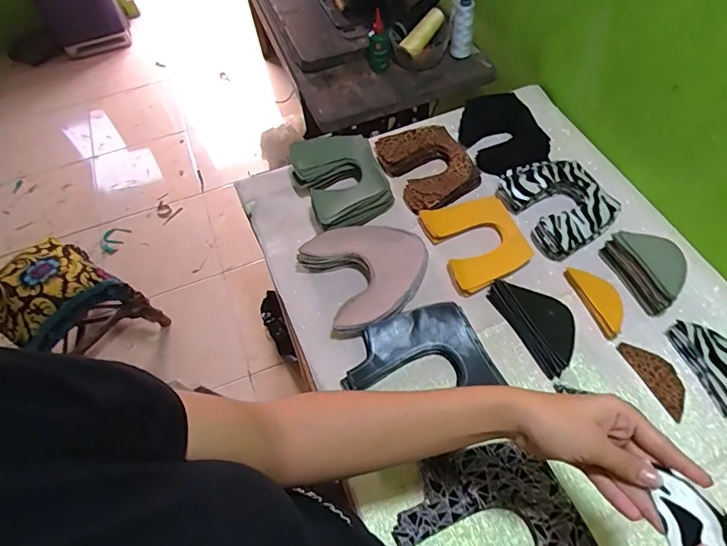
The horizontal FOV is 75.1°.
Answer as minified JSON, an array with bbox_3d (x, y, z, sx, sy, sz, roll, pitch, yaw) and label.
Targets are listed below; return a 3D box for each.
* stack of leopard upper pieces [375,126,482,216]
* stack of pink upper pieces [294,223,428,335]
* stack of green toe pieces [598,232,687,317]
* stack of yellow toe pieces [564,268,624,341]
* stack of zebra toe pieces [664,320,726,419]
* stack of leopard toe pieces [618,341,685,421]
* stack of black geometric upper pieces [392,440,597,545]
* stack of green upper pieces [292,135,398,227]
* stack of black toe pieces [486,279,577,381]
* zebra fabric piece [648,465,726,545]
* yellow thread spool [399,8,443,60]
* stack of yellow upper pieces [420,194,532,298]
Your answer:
[{"bbox_3d":[0.108,-0.184,0.812,0.133,0.039,0.172,-27,60,-12],"label":"stack of leopard upper pieces"},{"bbox_3d":[0.012,-0.004,0.696,0.174,0.053,0.169,-25,60,-11],"label":"stack of pink upper pieces"},{"bbox_3d":[0.392,-0.010,0.652,0.053,0.065,0.121,-21,59,-9],"label":"stack of green toe pieces"},{"bbox_3d":[0.328,0.033,0.655,0.056,0.018,0.109,-23,59,-10],"label":"stack of yellow toe pieces"},{"bbox_3d":[0.444,0.111,0.594,0.056,0.025,0.116,-18,58,-7],"label":"stack of zebra toe pieces"},{"bbox_3d":[0.378,0.131,0.605,0.045,0.005,0.104,-23,59,-10],"label":"stack of leopard toe pieces"},{"bbox_3d":[0.139,0.290,0.505,0.186,0.032,0.189,-17,58,-7],"label":"stack of black geometric upper pieces"},{"bbox_3d":[-0.034,-0.150,0.785,0.136,0.068,0.175,-22,59,-9],"label":"stack of green upper pieces"},{"bbox_3d":[0.237,0.062,0.636,0.068,0.033,0.146,-23,59,-10],"label":"stack of black toe pieces"},{"bbox_3d":[0.235,0.182,0.329,0.042,0.012,0.084,-12,58,-3],"label":"zebra fabric piece"},{"bbox_3d":[0.122,-0.486,0.953,0.033,0.032,0.108,41,92,25],"label":"yellow thread spool"},{"bbox_3d":[0.172,-0.051,0.719,0.126,0.027,0.154,-21,59,-9],"label":"stack of yellow upper pieces"}]

